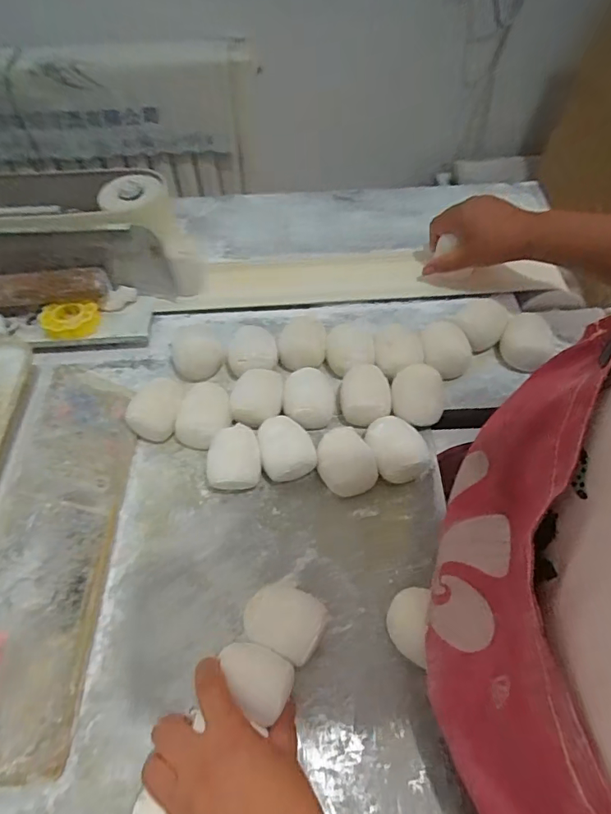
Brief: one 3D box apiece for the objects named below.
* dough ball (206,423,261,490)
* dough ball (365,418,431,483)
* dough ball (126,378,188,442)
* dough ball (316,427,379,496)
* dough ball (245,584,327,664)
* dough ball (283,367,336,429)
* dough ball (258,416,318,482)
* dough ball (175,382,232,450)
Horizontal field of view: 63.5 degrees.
[{"bbox_3d":[-0.070,0.054,0.476,0.052,0.042,0.055,0,58,0],"label":"dough ball"},{"bbox_3d":[0.088,0.042,0.482,0.055,0.034,0.059,0,58,0],"label":"dough ball"},{"bbox_3d":[-0.147,0.004,0.503,0.048,0.049,0.053,13,59,8],"label":"dough ball"},{"bbox_3d":[0.038,0.053,0.475,0.051,0.038,0.064,-15,59,-9],"label":"dough ball"},{"bbox_3d":[-0.016,0.172,0.401,0.062,0.041,0.052,24,61,14],"label":"dough ball"},{"bbox_3d":[0.005,-0.012,0.516,0.051,0.040,0.064,5,58,3],"label":"dough ball"},{"bbox_3d":[-0.019,0.041,0.482,0.051,0.038,0.053,0,58,0],"label":"dough ball"},{"bbox_3d":[-0.099,0.009,0.504,0.050,0.038,0.065,17,59,11],"label":"dough ball"}]

